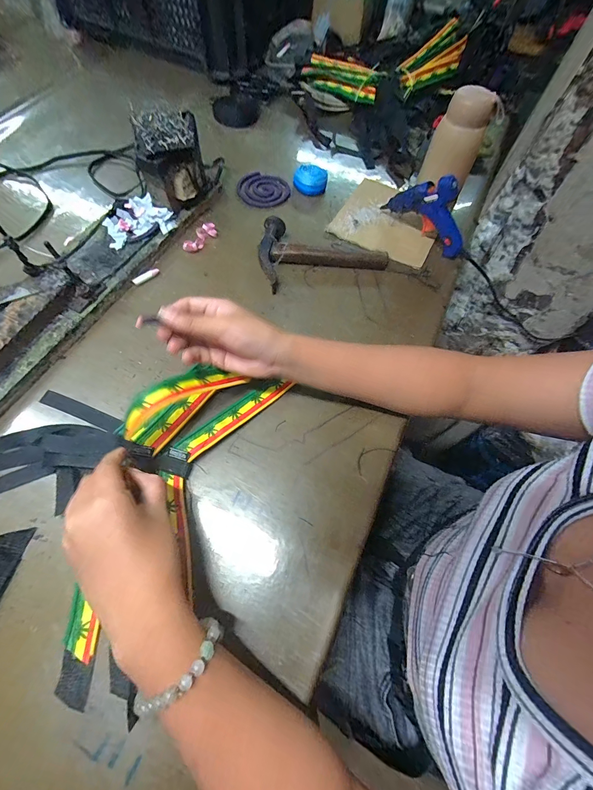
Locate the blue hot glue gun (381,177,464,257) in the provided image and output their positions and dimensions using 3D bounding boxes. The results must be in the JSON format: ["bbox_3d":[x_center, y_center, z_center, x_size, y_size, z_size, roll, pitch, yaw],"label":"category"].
[{"bbox_3d":[0.191,-0.270,0.467,0.025,0.100,0.131,-40,73,-19],"label":"blue hot glue gun"}]

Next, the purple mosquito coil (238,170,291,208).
[{"bbox_3d":[-0.056,-0.347,0.547,0.090,0.004,0.073,36,68,13],"label":"purple mosquito coil"}]

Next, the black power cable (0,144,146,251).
[{"bbox_3d":[-0.458,-0.308,0.508,0.427,0.040,0.336,-14,63,-11],"label":"black power cable"}]

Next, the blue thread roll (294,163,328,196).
[{"bbox_3d":[0.024,-0.357,0.539,0.053,0.033,0.041,7,65,0],"label":"blue thread roll"}]

